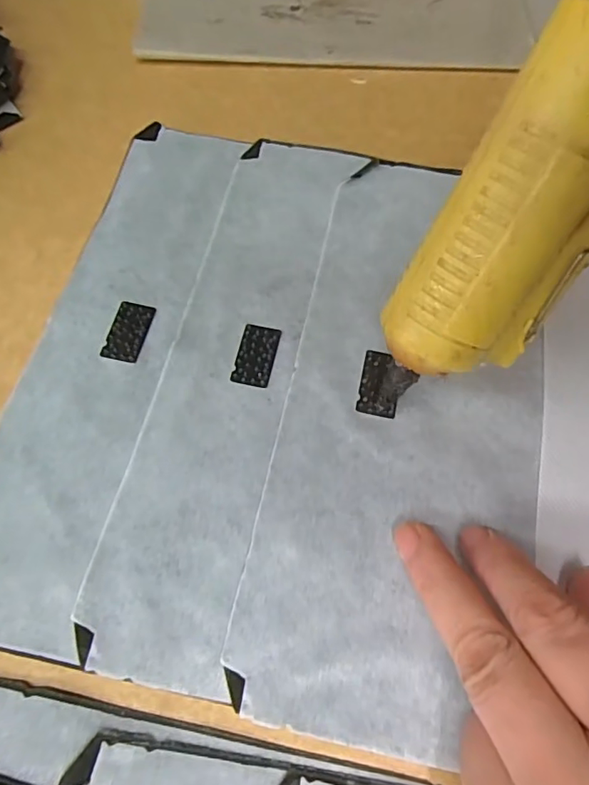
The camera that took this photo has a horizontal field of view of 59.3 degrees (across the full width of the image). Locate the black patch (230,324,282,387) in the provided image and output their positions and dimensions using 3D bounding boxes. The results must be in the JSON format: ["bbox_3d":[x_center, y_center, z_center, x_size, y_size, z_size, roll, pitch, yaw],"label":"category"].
[{"bbox_3d":[-0.016,-0.017,0.221,0.016,0.004,0.029,11,65,4],"label":"black patch"}]

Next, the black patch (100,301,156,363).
[{"bbox_3d":[-0.073,-0.028,0.226,0.016,0.004,0.029,11,65,4],"label":"black patch"}]

